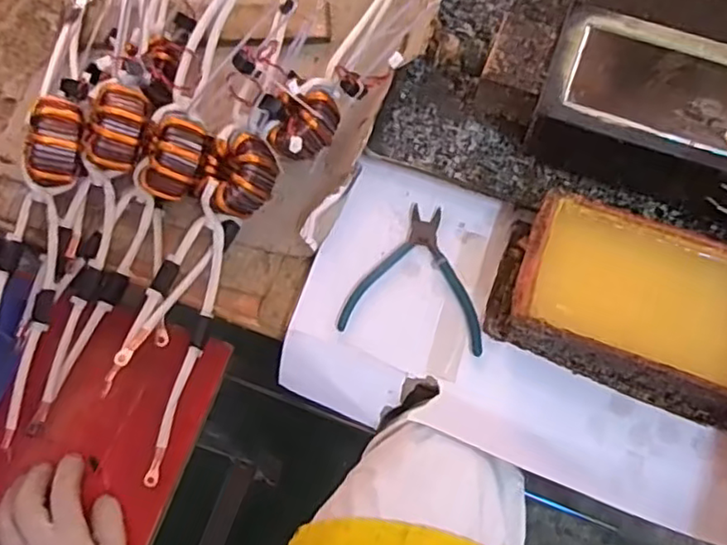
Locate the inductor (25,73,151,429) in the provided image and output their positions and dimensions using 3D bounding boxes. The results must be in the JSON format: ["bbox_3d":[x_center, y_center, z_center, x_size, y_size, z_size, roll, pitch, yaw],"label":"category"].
[{"bbox_3d":[-0.261,-0.021,0.607,0.066,0.059,0.331,16,90,5],"label":"inductor"}]

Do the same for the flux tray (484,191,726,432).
[{"bbox_3d":[0.231,0.027,0.554,0.227,0.066,0.138,19,68,7],"label":"flux tray"}]

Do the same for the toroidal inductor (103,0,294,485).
[{"bbox_3d":[-0.129,-0.068,0.610,0.078,0.063,0.524,16,82,6],"label":"toroidal inductor"}]

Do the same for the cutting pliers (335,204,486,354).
[{"bbox_3d":[0.051,0.000,0.595,0.124,0.008,0.135,10,67,3],"label":"cutting pliers"}]

